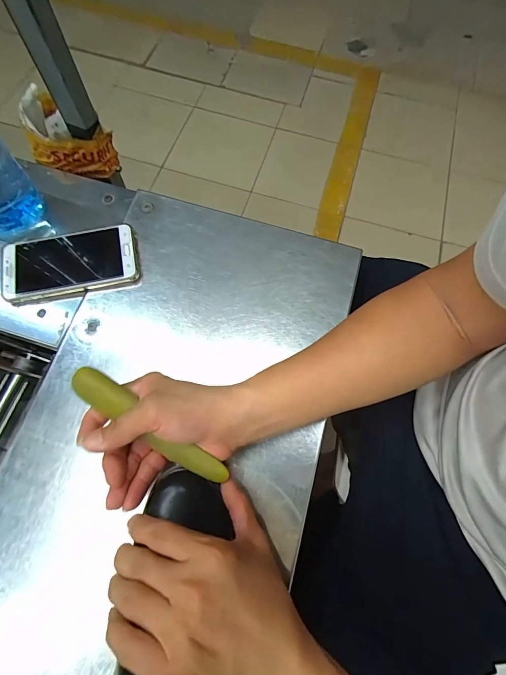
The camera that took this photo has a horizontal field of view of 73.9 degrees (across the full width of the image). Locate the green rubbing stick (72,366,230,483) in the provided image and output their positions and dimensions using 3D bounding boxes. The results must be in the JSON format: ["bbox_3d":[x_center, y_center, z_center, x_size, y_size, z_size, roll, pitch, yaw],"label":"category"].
[{"bbox_3d":[-0.090,0.080,0.298,0.157,0.017,0.027,37,73,-4],"label":"green rubbing stick"}]

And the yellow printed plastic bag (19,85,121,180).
[{"bbox_3d":[-0.258,-0.272,0.466,0.111,0.073,0.080,26,72,7],"label":"yellow printed plastic bag"}]

